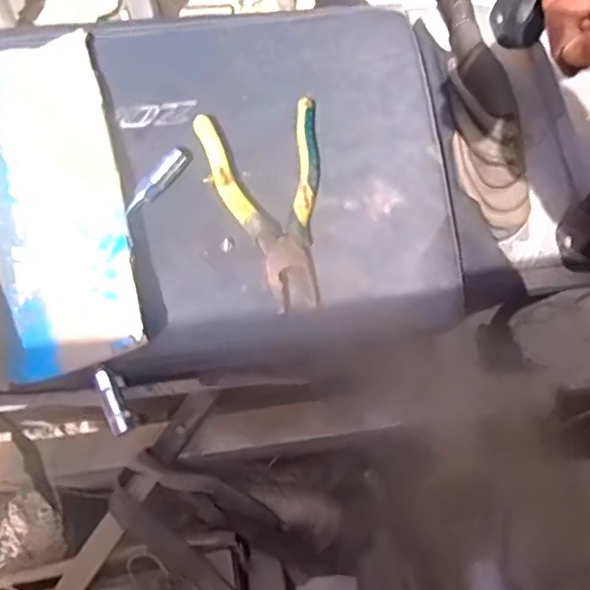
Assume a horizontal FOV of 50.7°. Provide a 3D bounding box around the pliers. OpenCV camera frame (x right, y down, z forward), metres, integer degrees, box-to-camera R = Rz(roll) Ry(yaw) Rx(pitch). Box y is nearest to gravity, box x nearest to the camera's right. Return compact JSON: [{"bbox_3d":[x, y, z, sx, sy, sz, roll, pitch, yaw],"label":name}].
[{"bbox_3d":[-0.020,-0.076,0.512,0.099,0.013,0.184,-10,72,-2],"label":"pliers"}]

